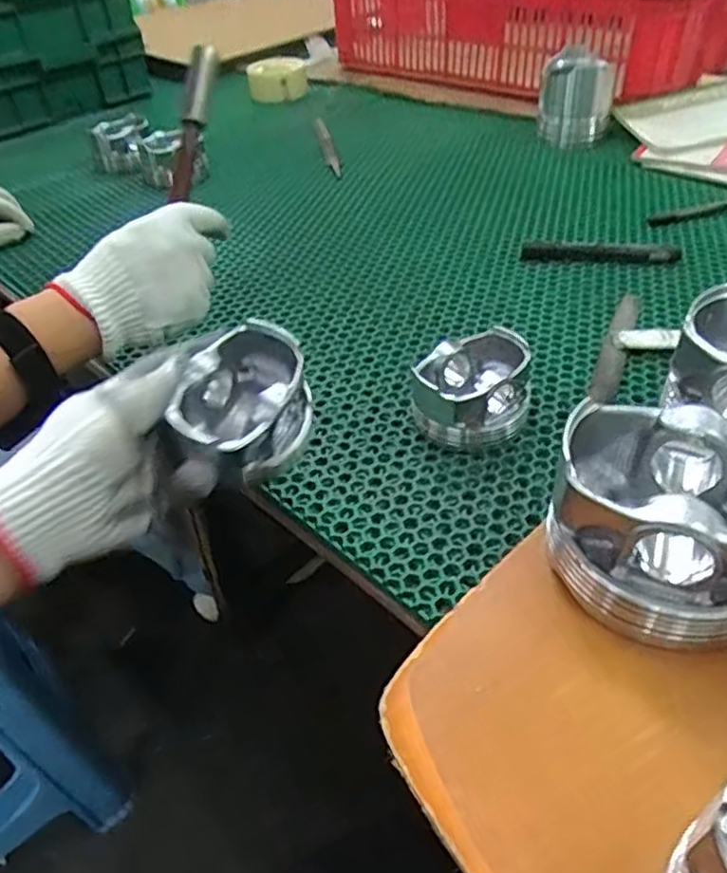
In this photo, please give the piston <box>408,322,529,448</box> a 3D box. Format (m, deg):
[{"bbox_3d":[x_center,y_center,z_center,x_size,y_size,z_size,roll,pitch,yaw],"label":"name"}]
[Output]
[{"bbox_3d":[0.075,-0.035,0.473,0.076,0.060,0.076,0,41,3],"label":"piston"}]

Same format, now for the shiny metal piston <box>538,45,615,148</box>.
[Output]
[{"bbox_3d":[0.282,-0.444,0.890,0.086,0.103,0.086,11,43,16],"label":"shiny metal piston"}]

